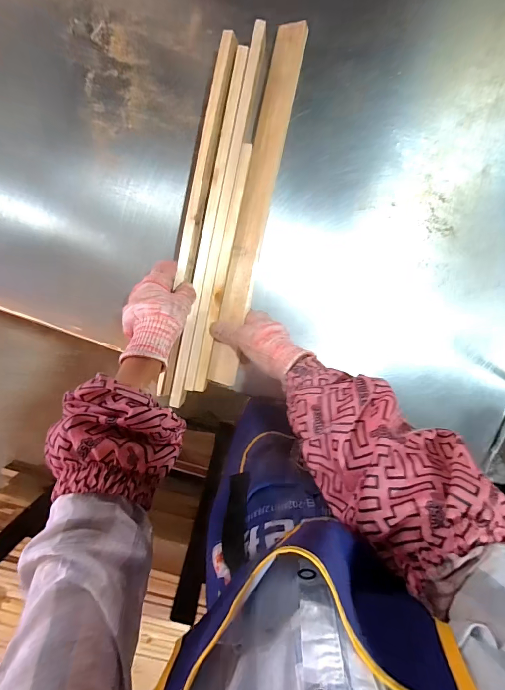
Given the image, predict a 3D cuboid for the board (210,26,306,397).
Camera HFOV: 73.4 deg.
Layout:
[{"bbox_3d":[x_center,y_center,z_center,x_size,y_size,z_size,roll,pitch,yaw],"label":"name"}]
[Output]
[{"bbox_3d":[0.004,-0.184,0.474,0.043,0.017,0.485,12,94,-1],"label":"board"}]

